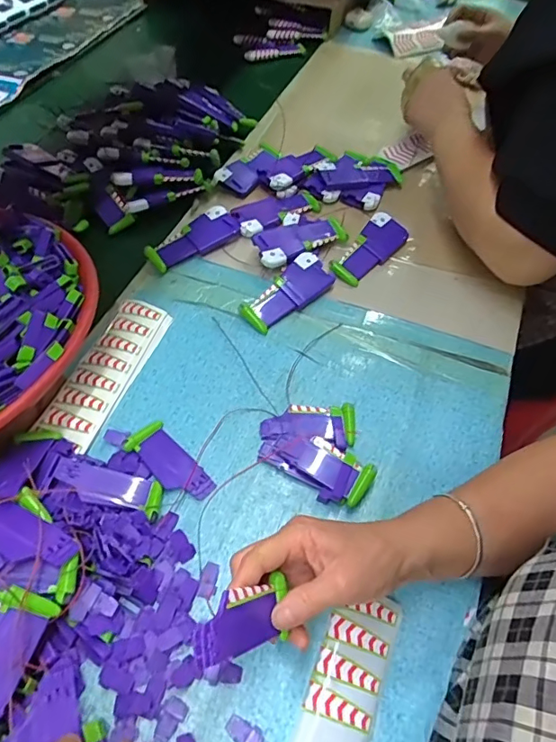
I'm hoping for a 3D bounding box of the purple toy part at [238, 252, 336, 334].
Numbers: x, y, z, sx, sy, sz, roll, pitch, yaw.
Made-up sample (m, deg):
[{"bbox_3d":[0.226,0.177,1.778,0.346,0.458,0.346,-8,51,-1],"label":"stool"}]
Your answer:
[{"bbox_3d":[0.009,-0.092,0.578,0.114,0.025,0.049,-35,63,-24],"label":"purple toy part"}]

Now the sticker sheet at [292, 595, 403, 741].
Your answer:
[{"bbox_3d":[0.039,0.251,0.350,0.050,0.011,0.190,22,59,7],"label":"sticker sheet"}]

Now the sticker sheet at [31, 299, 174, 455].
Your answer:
[{"bbox_3d":[-0.173,-0.005,0.516,0.058,0.007,0.178,19,56,7],"label":"sticker sheet"}]

